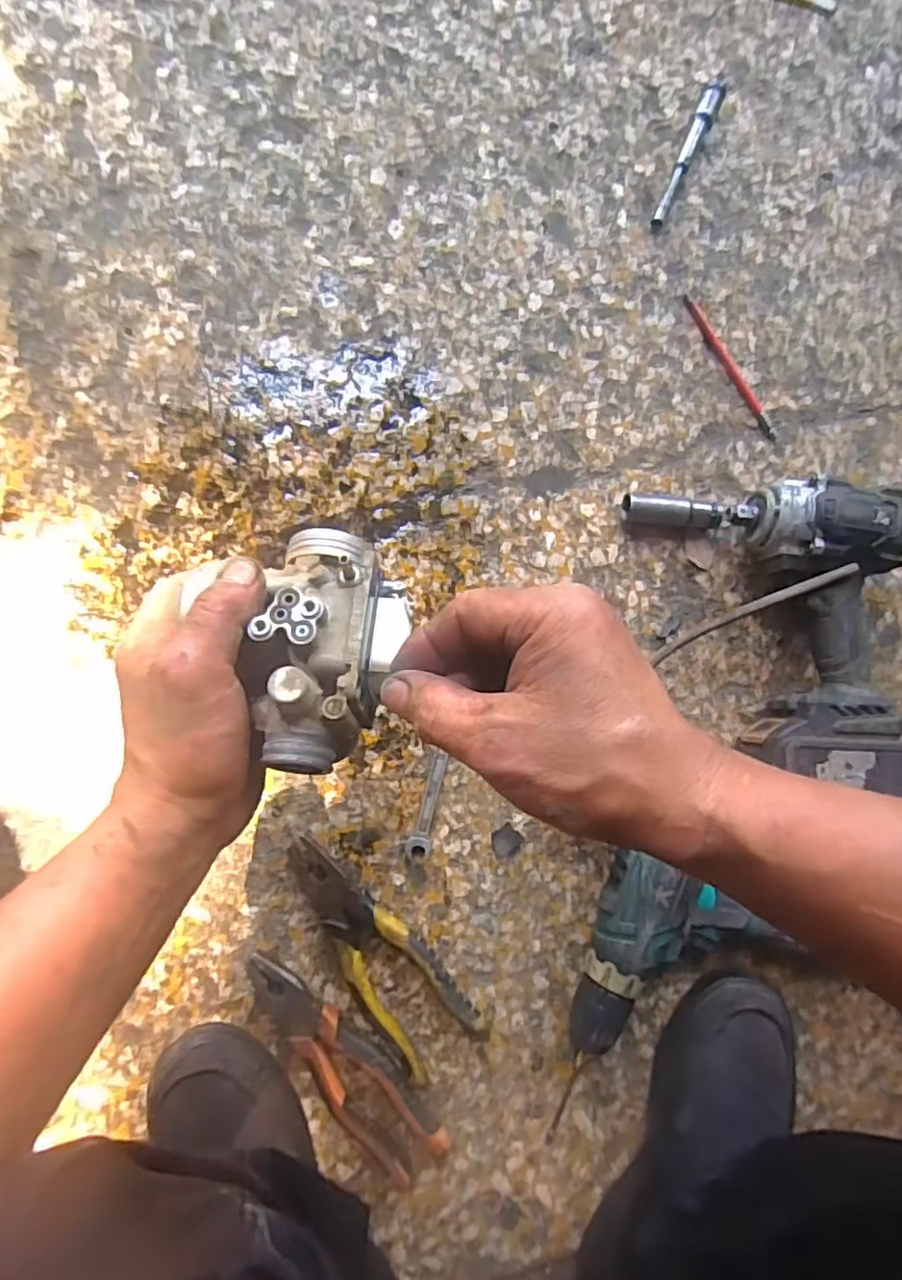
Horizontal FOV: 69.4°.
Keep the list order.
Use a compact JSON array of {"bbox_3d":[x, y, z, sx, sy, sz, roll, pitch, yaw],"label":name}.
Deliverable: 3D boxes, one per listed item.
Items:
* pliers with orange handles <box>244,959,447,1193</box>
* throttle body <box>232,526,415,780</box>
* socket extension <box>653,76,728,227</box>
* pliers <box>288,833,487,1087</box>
[{"bbox_3d":[-0.081,0.308,0.478,0.050,0.023,0.189,-40,90,-7],"label":"pliers with orange handles"},{"bbox_3d":[-0.052,0.004,0.294,0.067,0.055,0.109,8,85,-4],"label":"throttle body"},{"bbox_3d":[0.206,-0.427,0.565,0.019,0.016,0.146,26,84,-3],"label":"socket extension"},{"bbox_3d":[-0.056,0.229,0.488,0.061,0.021,0.193,-37,90,-7],"label":"pliers"}]

